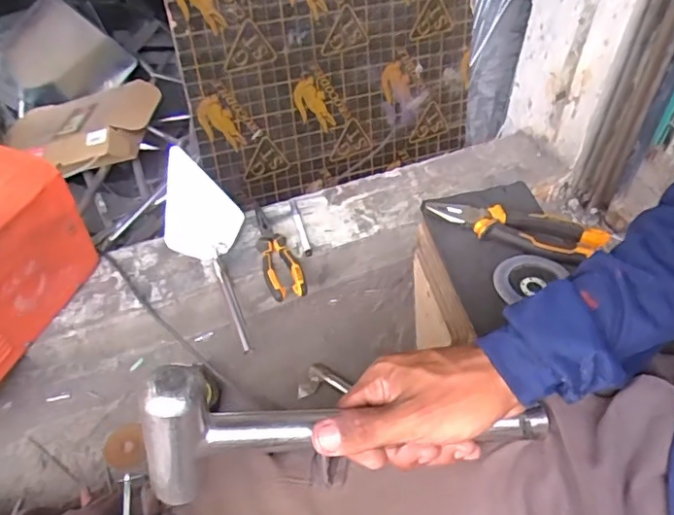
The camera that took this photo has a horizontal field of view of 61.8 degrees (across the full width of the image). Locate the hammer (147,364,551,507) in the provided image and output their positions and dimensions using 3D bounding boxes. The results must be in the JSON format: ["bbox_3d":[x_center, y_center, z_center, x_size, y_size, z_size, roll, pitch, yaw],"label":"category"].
[{"bbox_3d":[0.012,0.113,0.366,0.257,0.093,0.039,3,44,-14],"label":"hammer"}]

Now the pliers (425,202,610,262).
[{"bbox_3d":[0.199,-0.039,0.632,0.187,0.018,0.055,22,49,19],"label":"pliers"}]

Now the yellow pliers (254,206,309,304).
[{"bbox_3d":[-0.099,-0.011,0.899,0.055,0.030,0.185,-13,47,-14],"label":"yellow pliers"}]

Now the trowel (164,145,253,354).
[{"bbox_3d":[-0.191,-0.012,0.871,0.121,0.055,0.330,-18,78,-18],"label":"trowel"}]

